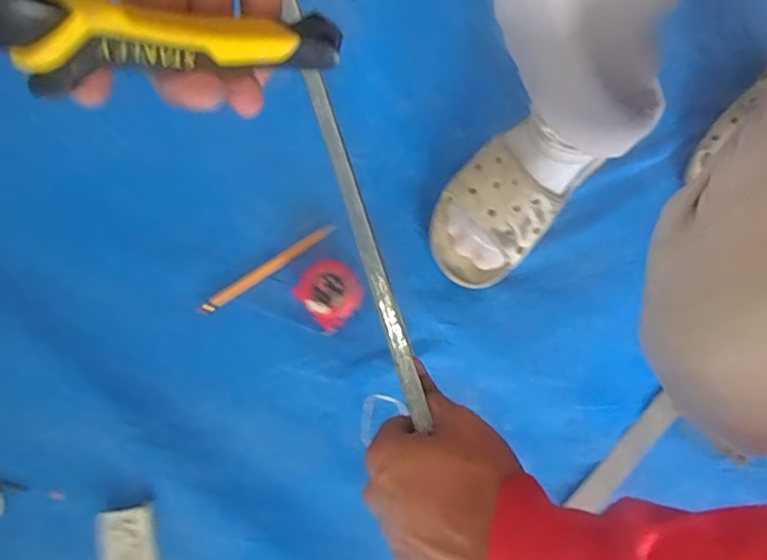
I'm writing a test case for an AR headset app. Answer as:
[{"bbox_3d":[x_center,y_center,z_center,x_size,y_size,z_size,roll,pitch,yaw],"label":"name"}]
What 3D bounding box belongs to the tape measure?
[{"bbox_3d":[-0.055,0.014,0.589,0.059,0.039,0.063,-38,81,-8],"label":"tape measure"}]

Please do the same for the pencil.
[{"bbox_3d":[-0.127,-0.013,0.613,0.170,0.006,0.015,-34,80,-7],"label":"pencil"}]

